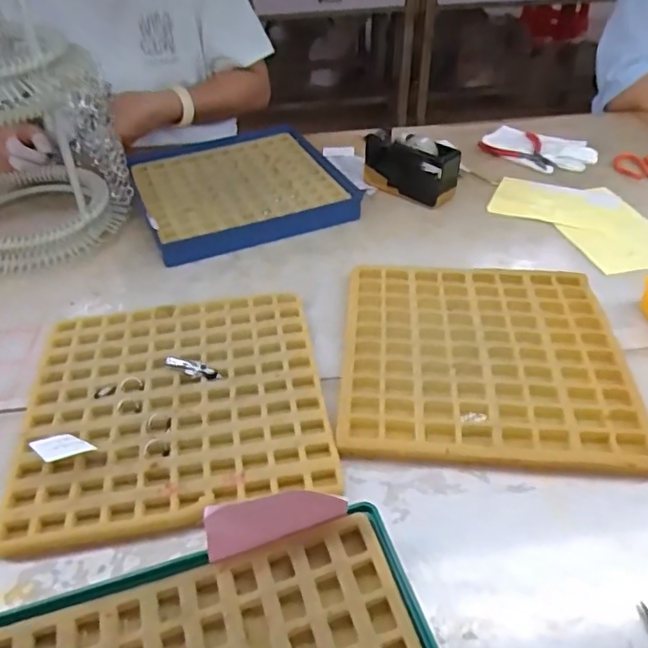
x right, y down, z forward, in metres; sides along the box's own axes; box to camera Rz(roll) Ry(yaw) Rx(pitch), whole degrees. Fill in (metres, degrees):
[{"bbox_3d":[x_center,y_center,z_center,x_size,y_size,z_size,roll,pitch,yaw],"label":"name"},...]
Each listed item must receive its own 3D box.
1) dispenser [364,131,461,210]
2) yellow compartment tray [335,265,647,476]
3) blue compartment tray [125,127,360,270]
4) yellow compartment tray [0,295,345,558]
[{"bbox_3d":[0.121,-0.219,0.830,0.067,0.074,0.145,-30,47,-29],"label":"dispenser"},{"bbox_3d":[0.152,0.027,0.581,0.257,0.015,0.267,2,40,6],"label":"yellow compartment tray"},{"bbox_3d":[-0.129,-0.201,0.857,0.268,0.031,0.299,-19,43,-18],"label":"blue compartment tray"},{"bbox_3d":[-0.134,0.065,0.540,0.258,0.027,0.262,-8,40,-6],"label":"yellow compartment tray"}]

